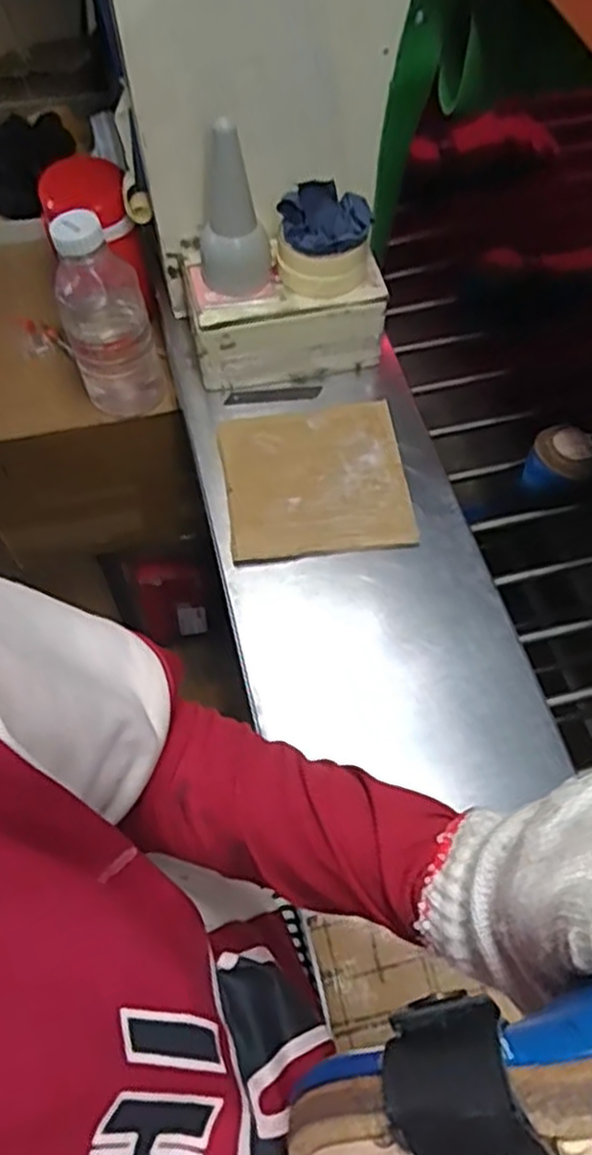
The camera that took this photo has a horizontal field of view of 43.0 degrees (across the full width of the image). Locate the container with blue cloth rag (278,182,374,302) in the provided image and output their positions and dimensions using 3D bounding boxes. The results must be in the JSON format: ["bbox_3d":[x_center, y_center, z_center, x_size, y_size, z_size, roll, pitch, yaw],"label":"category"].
[{"bbox_3d":[0.029,-0.326,0.720,0.092,0.079,0.073,1,60,1],"label":"container with blue cloth rag"}]

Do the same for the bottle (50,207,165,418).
[{"bbox_3d":[-0.200,-0.267,0.810,0.088,0.241,0.067,-14,61,-8],"label":"bottle"}]

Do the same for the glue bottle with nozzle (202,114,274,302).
[{"bbox_3d":[-0.059,-0.341,0.700,0.069,0.156,0.060,-3,60,-2],"label":"glue bottle with nozzle"}]

